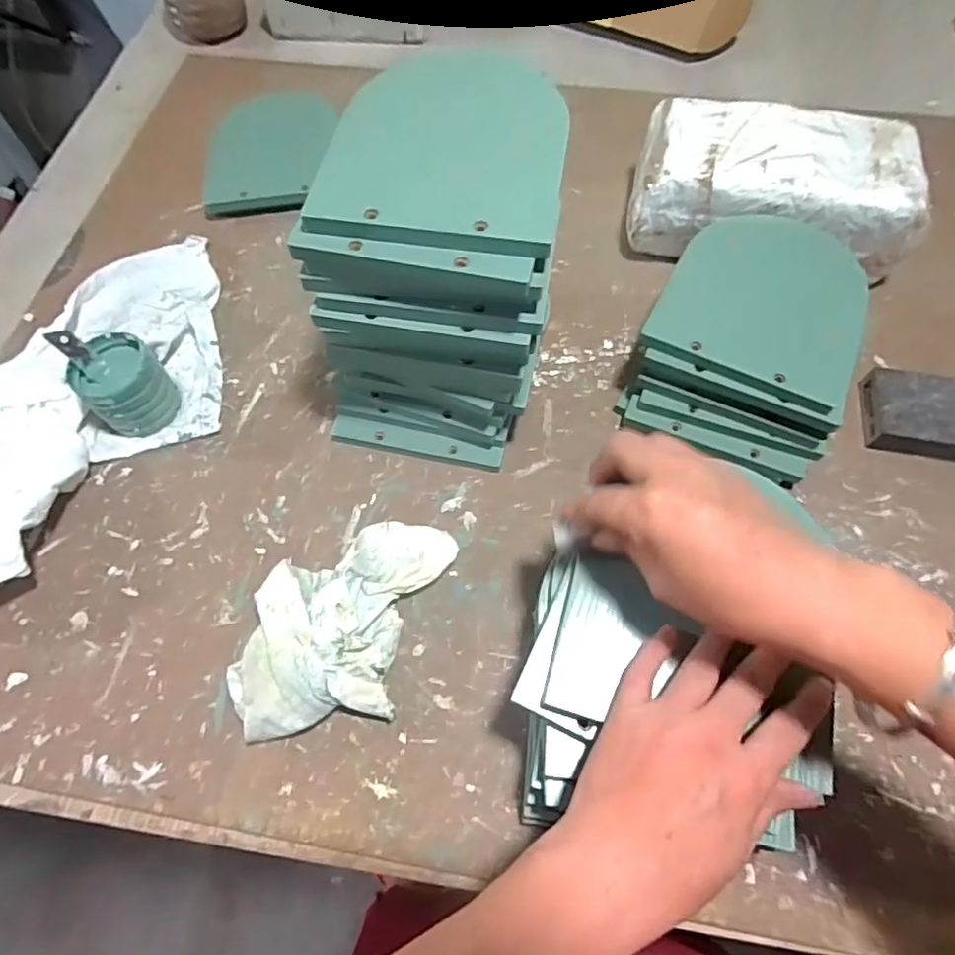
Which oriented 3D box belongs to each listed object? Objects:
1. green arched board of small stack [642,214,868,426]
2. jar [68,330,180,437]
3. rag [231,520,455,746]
[{"bbox_3d":[0.237,-0.147,0.484,0.144,0.008,0.180,28,68,14],"label":"green arched board of small stack"},{"bbox_3d":[-0.297,-0.076,0.509,0.065,0.060,0.062,0,64,0],"label":"jar"},{"bbox_3d":[-0.102,0.103,0.433,0.123,0.044,0.176,17,65,8],"label":"rag"}]

